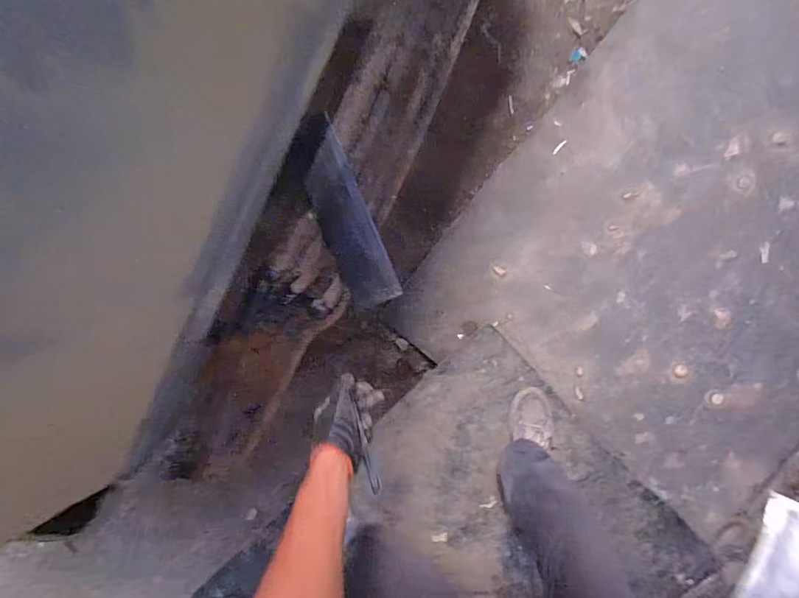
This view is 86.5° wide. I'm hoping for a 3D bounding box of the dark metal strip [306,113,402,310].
[{"bbox_3d":[-0.095,-0.137,0.764,0.092,0.012,0.311,-22,99,0],"label":"dark metal strip"}]

